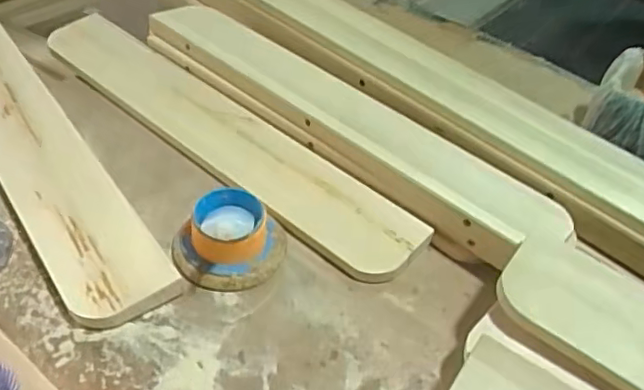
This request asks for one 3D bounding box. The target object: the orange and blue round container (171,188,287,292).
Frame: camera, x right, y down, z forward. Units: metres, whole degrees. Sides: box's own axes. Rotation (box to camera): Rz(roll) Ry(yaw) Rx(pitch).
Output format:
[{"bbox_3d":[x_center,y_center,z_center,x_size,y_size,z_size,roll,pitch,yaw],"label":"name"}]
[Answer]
[{"bbox_3d":[-0.095,0.039,0.583,0.113,0.060,0.092,12,44,4],"label":"orange and blue round container"}]

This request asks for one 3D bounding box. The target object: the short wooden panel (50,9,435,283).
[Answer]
[{"bbox_3d":[-0.141,-0.083,0.719,0.586,0.024,0.100,34,50,25],"label":"short wooden panel"}]

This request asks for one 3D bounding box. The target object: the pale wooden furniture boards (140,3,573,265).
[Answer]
[{"bbox_3d":[0.016,-0.098,0.712,0.589,0.045,0.108,35,50,25],"label":"pale wooden furniture boards"}]

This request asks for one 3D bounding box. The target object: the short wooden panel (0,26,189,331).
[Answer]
[{"bbox_3d":[-0.340,-0.068,0.674,0.100,0.025,0.554,-26,54,-30],"label":"short wooden panel"}]

